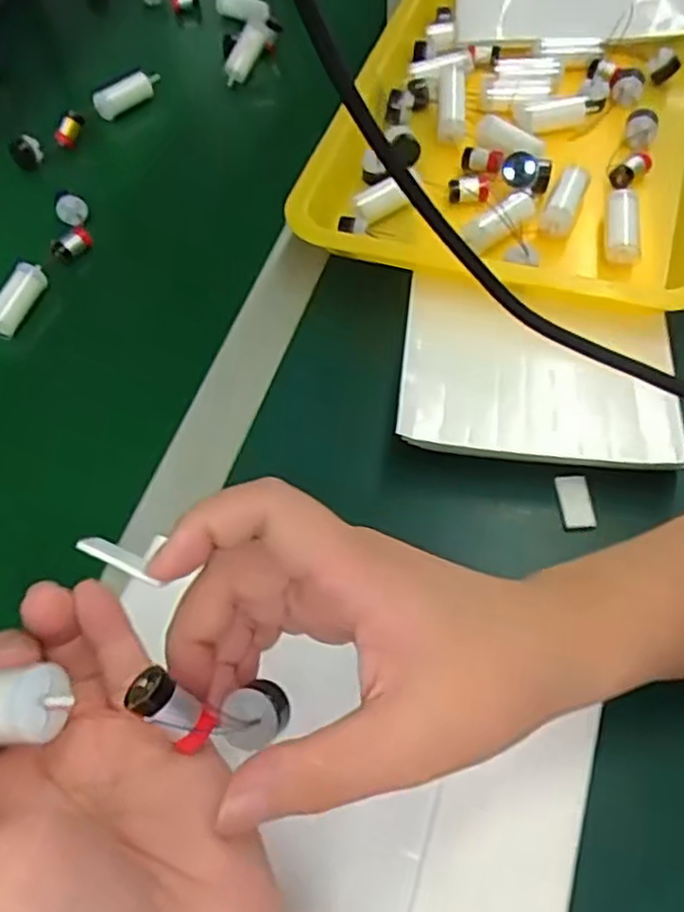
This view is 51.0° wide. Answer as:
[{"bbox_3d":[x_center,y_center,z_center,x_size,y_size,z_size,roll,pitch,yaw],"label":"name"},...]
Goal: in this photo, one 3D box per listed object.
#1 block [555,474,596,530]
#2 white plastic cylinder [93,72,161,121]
[{"bbox_3d":[0.125,0.025,0.385,0.016,0.007,0.029,-6,58,-1],"label":"block"},{"bbox_3d":[-0.184,-0.312,0.614,0.059,0.019,0.016,-28,60,1],"label":"white plastic cylinder"}]

